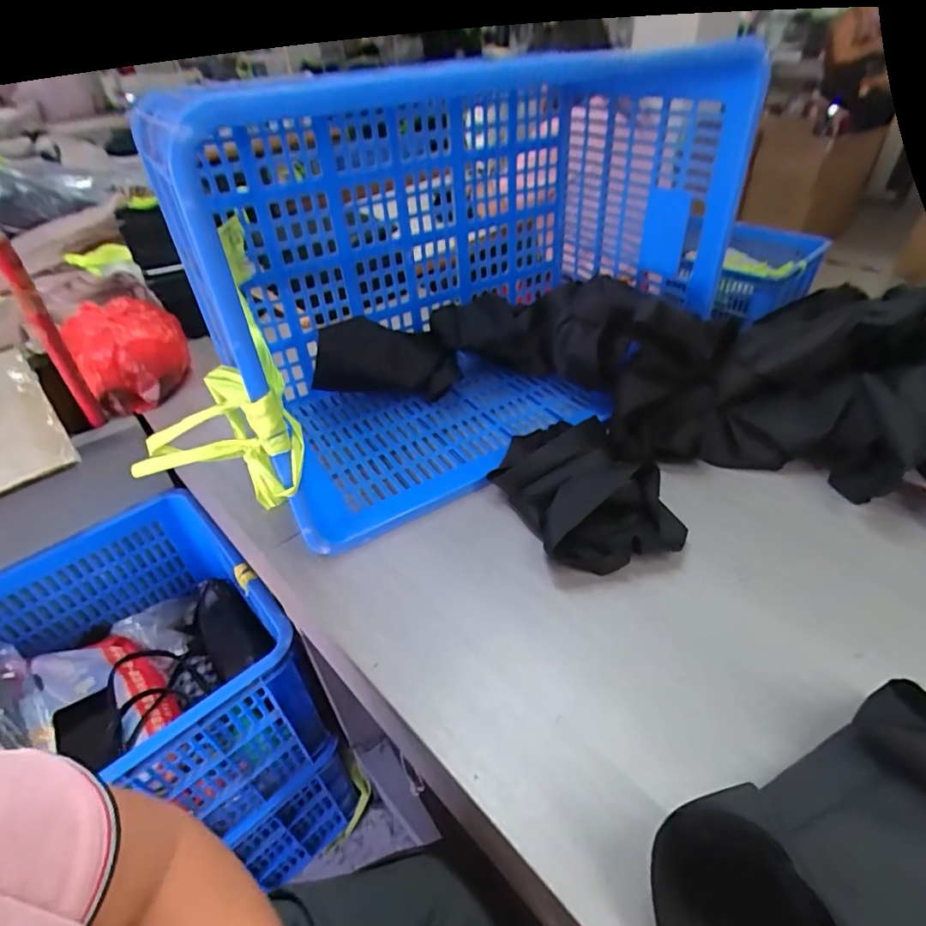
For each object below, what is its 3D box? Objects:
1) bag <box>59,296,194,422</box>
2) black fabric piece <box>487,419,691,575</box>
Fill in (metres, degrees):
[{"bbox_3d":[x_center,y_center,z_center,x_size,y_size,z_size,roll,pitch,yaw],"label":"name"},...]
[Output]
[{"bbox_3d":[-0.534,-0.177,0.848,0.161,0.123,0.183,-27,46,-25],"label":"bag"},{"bbox_3d":[0.136,0.032,0.583,0.153,0.060,0.183,-15,42,-12],"label":"black fabric piece"}]

